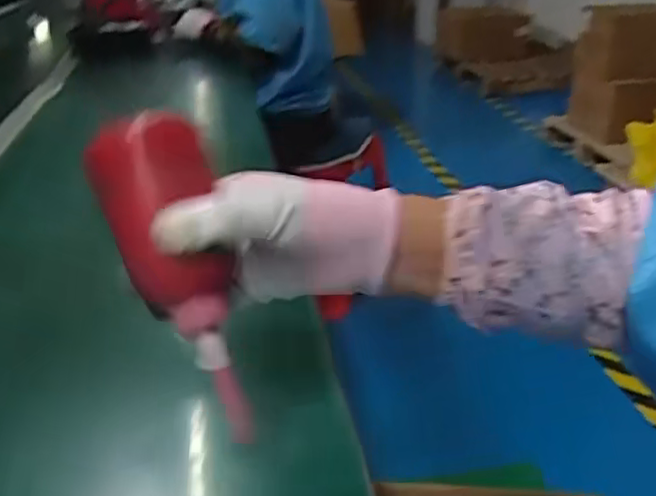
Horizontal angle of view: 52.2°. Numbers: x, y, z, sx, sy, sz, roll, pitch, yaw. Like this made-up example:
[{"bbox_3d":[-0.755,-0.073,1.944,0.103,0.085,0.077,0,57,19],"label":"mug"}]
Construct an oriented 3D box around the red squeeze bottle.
[{"bbox_3d":[-0.075,0.012,0.365,0.056,0.169,0.050,-20,1,-35],"label":"red squeeze bottle"}]

